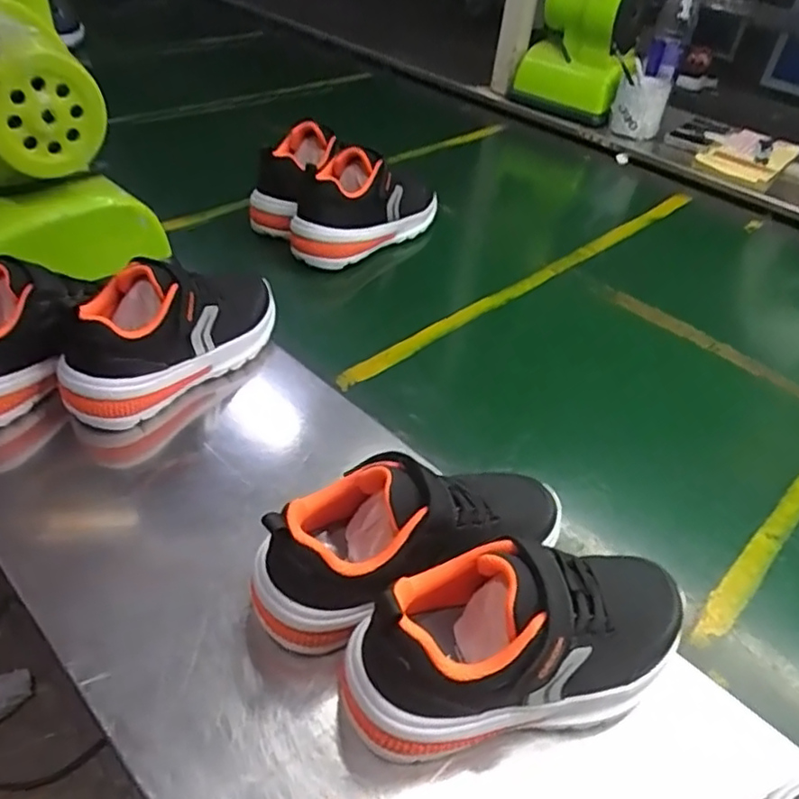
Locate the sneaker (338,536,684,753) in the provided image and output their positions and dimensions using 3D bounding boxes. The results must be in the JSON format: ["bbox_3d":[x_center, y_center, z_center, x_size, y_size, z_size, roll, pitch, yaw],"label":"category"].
[{"bbox_3d":[0.067,0.122,0.333,0.191,0.083,0.068,-6,44,-11],"label":"sneaker"}]

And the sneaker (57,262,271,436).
[{"bbox_3d":[-0.174,-0.063,0.506,0.065,0.089,0.194,29,48,24],"label":"sneaker"}]

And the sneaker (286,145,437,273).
[{"bbox_3d":[-0.039,-0.229,0.729,0.074,0.095,0.198,32,49,27],"label":"sneaker"}]

